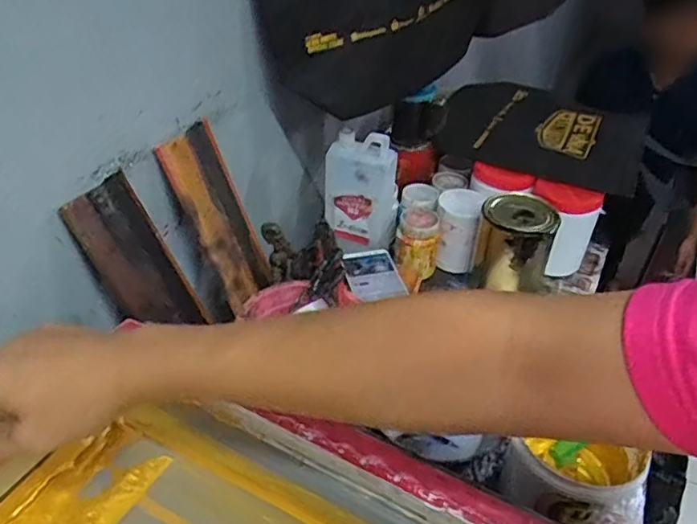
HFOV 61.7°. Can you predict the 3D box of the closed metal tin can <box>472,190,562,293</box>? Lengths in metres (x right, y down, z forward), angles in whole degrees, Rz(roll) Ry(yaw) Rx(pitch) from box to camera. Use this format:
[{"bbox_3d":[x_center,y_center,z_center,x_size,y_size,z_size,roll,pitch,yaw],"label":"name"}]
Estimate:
[{"bbox_3d":[0.241,-0.012,0.865,0.103,0.150,0.109,2,38,-1],"label":"closed metal tin can"}]

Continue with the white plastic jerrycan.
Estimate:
[{"bbox_3d":[0.021,-0.113,0.896,0.115,0.172,0.081,3,38,0],"label":"white plastic jerrycan"}]

